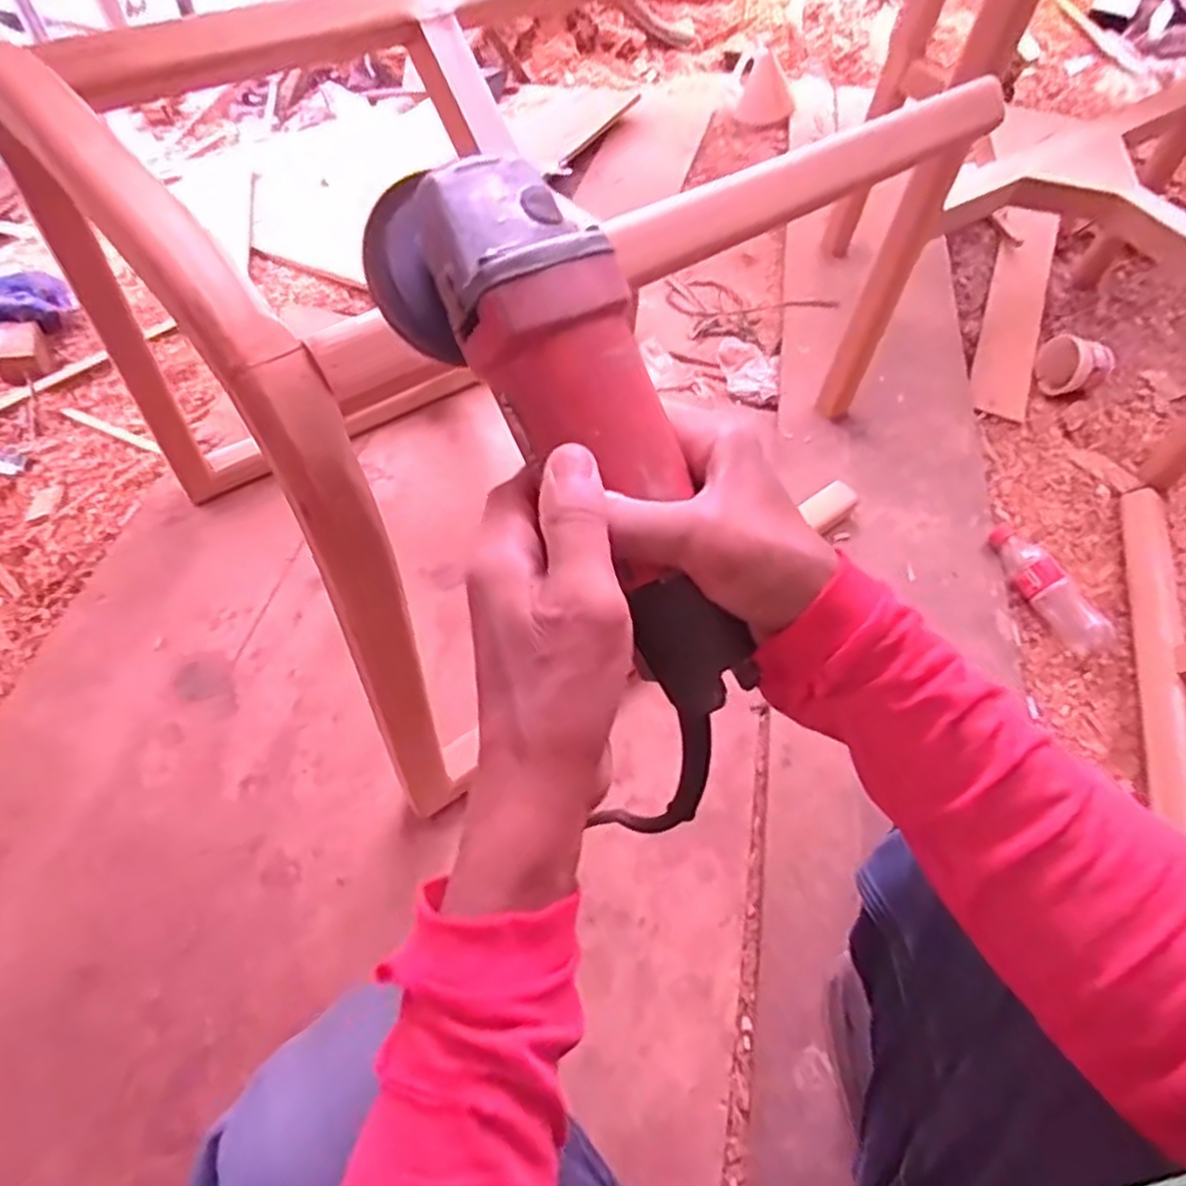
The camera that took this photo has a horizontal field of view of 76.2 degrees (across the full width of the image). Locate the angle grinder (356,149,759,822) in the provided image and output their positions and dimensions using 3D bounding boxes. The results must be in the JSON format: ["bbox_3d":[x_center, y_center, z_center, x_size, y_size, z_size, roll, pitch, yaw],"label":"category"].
[{"bbox_3d":[0.001,-0.040,0.339,0.074,0.082,0.308,-29,97,-21],"label":"angle grinder"}]

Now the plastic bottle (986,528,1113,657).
[{"bbox_3d":[0.588,-0.014,0.977,0.056,0.051,0.195,-21,64,-16],"label":"plastic bottle"}]

